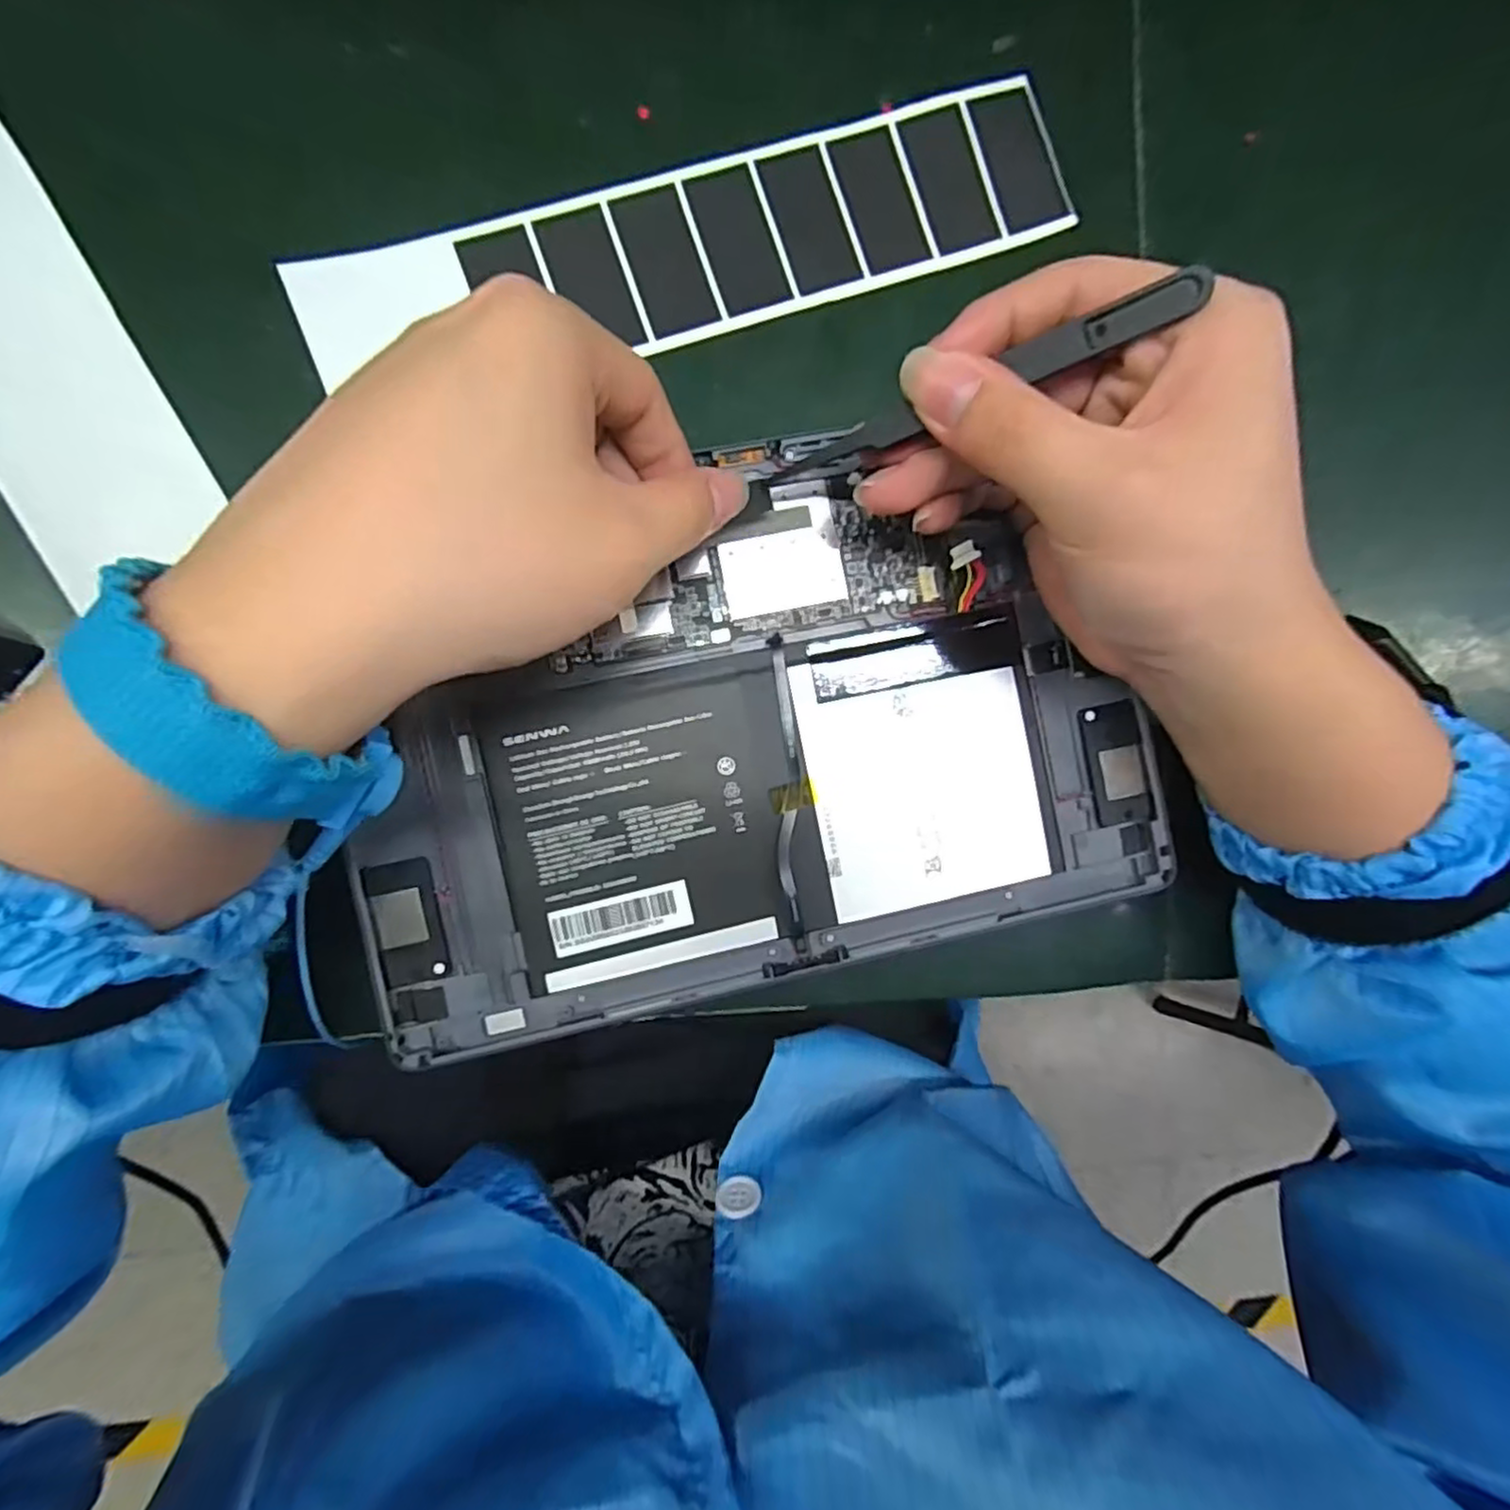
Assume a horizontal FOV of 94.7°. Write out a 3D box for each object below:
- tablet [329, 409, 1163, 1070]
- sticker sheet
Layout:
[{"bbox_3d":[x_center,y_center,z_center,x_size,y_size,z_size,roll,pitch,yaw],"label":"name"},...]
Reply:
[{"bbox_3d":[-0.001,-0.008,0.220,0.247,0.005,0.159,-12,92,-5],"label":"tablet"},{"bbox_3d":[-0.019,-0.175,0.241,0.264,0.006,0.055,-19,92,-5],"label":"sticker sheet"}]

